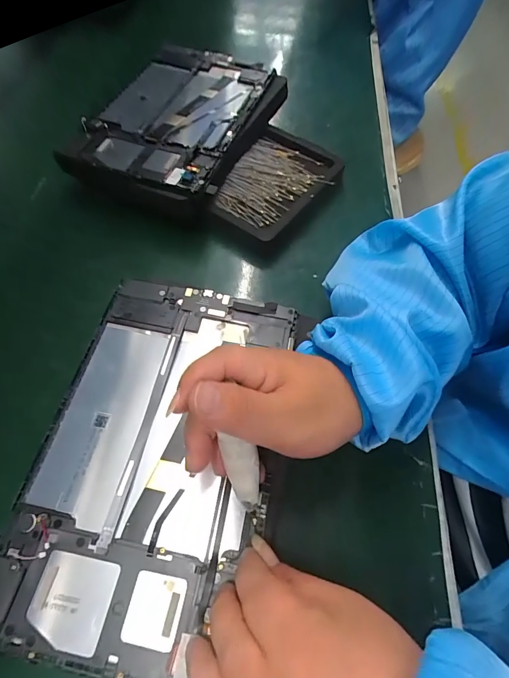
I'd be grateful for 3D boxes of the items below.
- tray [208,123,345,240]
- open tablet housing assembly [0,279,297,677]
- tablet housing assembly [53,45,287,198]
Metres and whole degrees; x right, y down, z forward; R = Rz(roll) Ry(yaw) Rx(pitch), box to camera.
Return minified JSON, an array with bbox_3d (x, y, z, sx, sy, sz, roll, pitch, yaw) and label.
[{"bbox_3d":[0.021,-0.162,0.386,0.104,0.028,0.157,28,63,12],"label":"tray"},{"bbox_3d":[-0.065,0.066,0.239,0.151,0.015,0.238,8,59,5],"label":"open tablet housing assembly"},{"bbox_3d":[-0.078,-0.243,0.395,0.164,0.026,0.238,20,62,8],"label":"tablet housing assembly"}]

